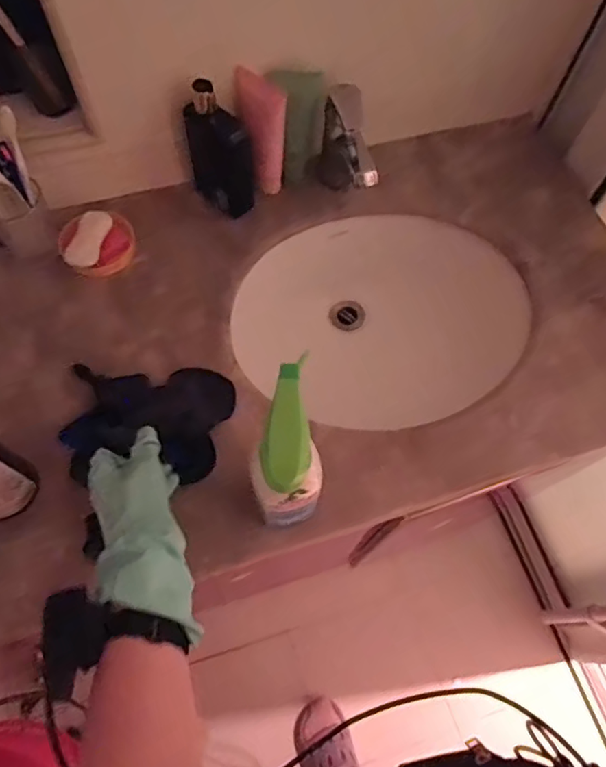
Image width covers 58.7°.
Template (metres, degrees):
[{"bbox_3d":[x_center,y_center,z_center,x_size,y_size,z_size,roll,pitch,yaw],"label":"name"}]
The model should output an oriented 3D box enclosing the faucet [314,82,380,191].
[{"bbox_3d":[0.060,-0.308,0.776,0.059,0.174,0.122,-10,65,-6],"label":"faucet"}]

